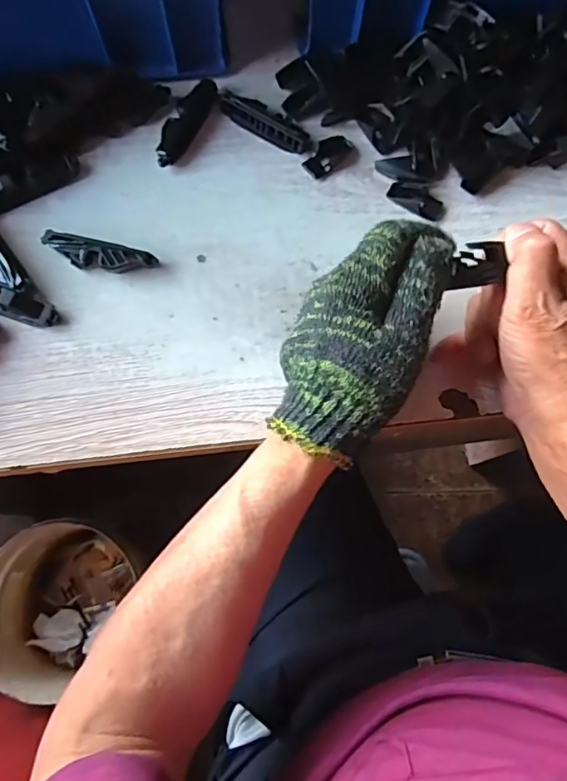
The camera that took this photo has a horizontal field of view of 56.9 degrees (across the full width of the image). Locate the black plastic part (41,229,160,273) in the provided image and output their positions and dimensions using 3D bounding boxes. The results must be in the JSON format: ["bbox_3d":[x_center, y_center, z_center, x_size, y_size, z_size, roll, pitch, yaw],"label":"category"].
[{"bbox_3d":[-0.131,-0.096,0.373,0.079,0.014,0.018,12,75,1],"label":"black plastic part"}]

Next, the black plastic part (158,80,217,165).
[{"bbox_3d":[-0.076,-0.206,0.404,0.022,0.015,0.078,26,76,5],"label":"black plastic part"}]

